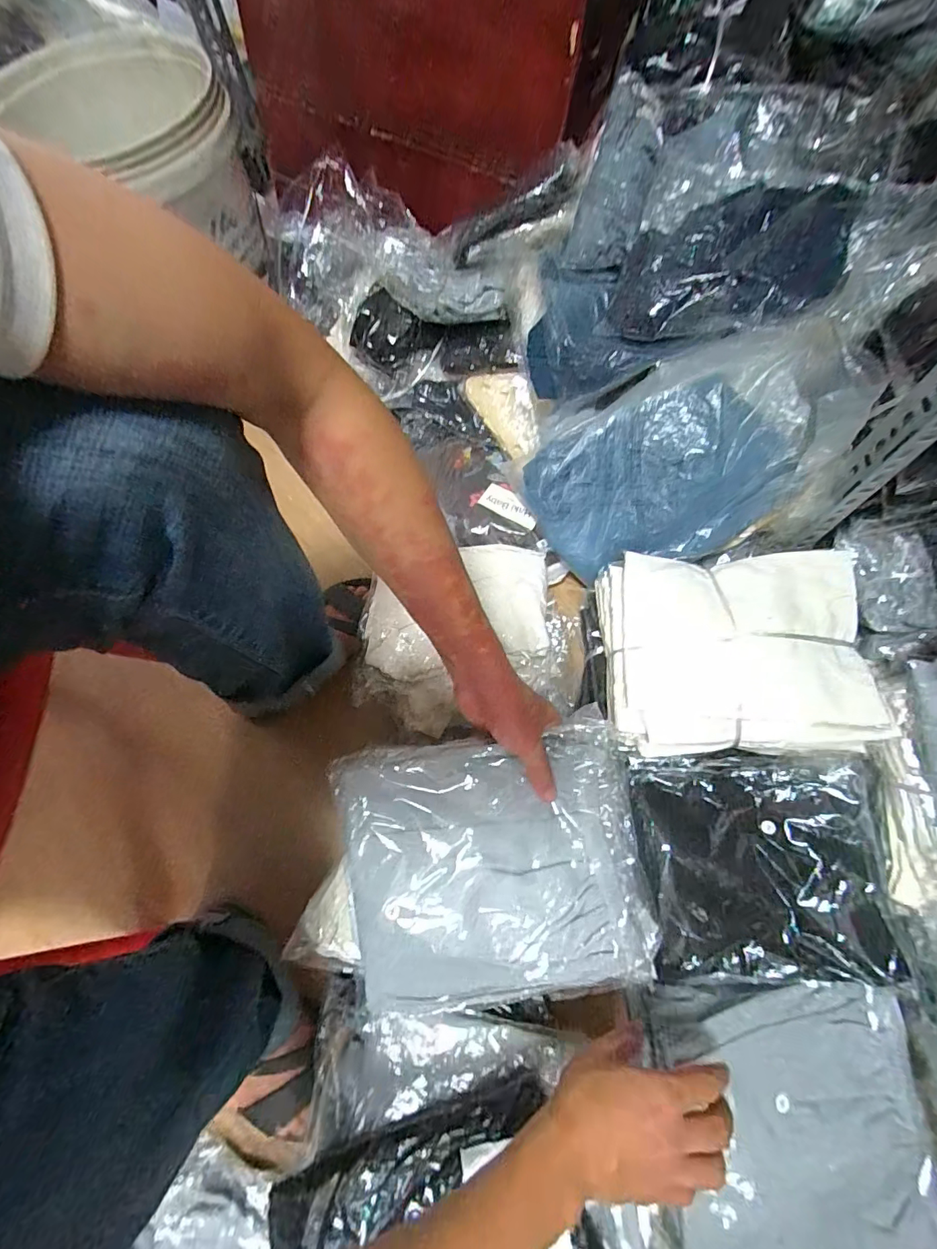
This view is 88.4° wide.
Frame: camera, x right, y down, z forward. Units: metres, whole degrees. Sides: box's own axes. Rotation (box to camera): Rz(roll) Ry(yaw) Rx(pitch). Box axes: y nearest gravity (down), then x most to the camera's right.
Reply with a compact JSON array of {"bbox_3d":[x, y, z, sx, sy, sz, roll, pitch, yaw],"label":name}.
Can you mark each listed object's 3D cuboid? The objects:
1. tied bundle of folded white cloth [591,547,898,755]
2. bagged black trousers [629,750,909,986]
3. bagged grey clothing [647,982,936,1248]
[{"bbox_3d":[0.287,0.021,0.526,0.252,0.054,0.230,1,70,3],"label":"tied bundle of folded white cloth"},{"bbox_3d":[0.296,0.243,0.483,0.249,0.051,0.214,0,70,3],"label":"bagged black trousers"},{"bbox_3d":[0.307,0.460,0.440,0.239,0.042,0.214,-6,70,0],"label":"bagged grey clothing"}]

